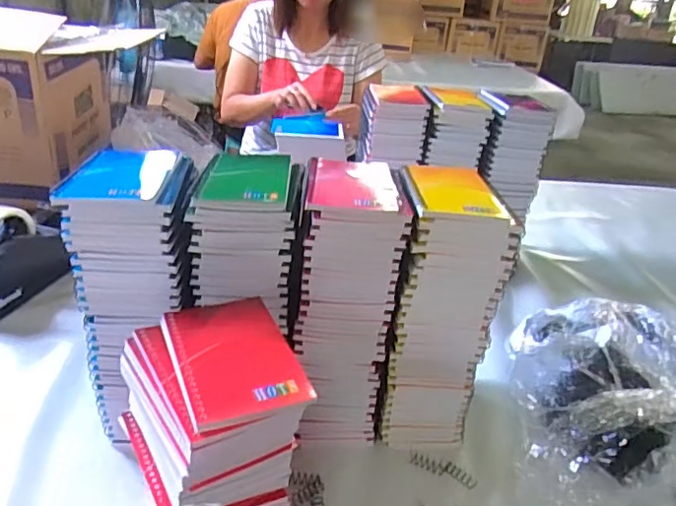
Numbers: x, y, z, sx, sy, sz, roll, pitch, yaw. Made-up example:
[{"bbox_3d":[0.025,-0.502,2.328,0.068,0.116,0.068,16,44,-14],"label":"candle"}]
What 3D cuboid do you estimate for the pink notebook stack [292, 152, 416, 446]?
[{"bbox_3d":[0.005,0.054,0.582,0.092,0.276,0.110,2,28,-5],"label":"pink notebook stack"}]

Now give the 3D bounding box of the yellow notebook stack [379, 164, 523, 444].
[{"bbox_3d":[0.106,0.059,0.593,0.102,0.278,0.118,6,28,2],"label":"yellow notebook stack"}]

